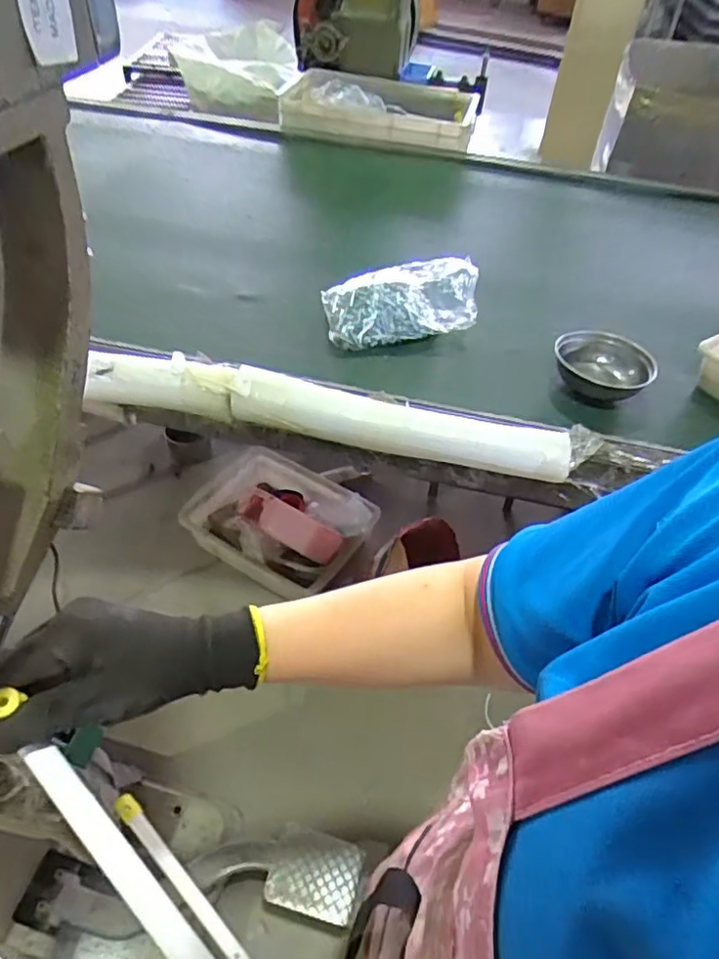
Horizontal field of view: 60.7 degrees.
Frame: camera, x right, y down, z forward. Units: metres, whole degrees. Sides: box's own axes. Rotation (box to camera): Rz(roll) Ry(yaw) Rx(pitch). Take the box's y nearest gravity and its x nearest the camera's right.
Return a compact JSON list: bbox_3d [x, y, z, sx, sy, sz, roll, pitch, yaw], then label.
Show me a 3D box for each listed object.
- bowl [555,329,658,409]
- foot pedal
[{"bbox_3d":[0.380,-0.176,0.972,0.145,0.062,0.158,13,47,7],"label":"bowl"},{"bbox_3d":[-0.076,0.686,1.072,0.153,0.032,0.123,11,46,6],"label":"foot pedal"}]

